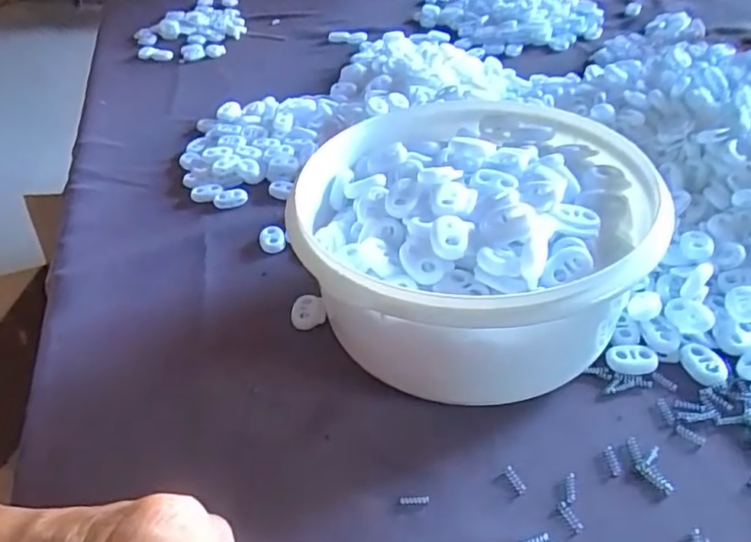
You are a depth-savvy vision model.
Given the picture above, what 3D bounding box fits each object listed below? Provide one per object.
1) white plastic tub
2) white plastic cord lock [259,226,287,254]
[{"bbox_3d":[0.043,-0.007,0.274,0.155,0.078,0.159,-3,41,3],"label":"white plastic tub"},{"bbox_3d":[-0.064,-0.020,0.355,0.016,0.010,0.020,-14,42,-9],"label":"white plastic cord lock"}]

